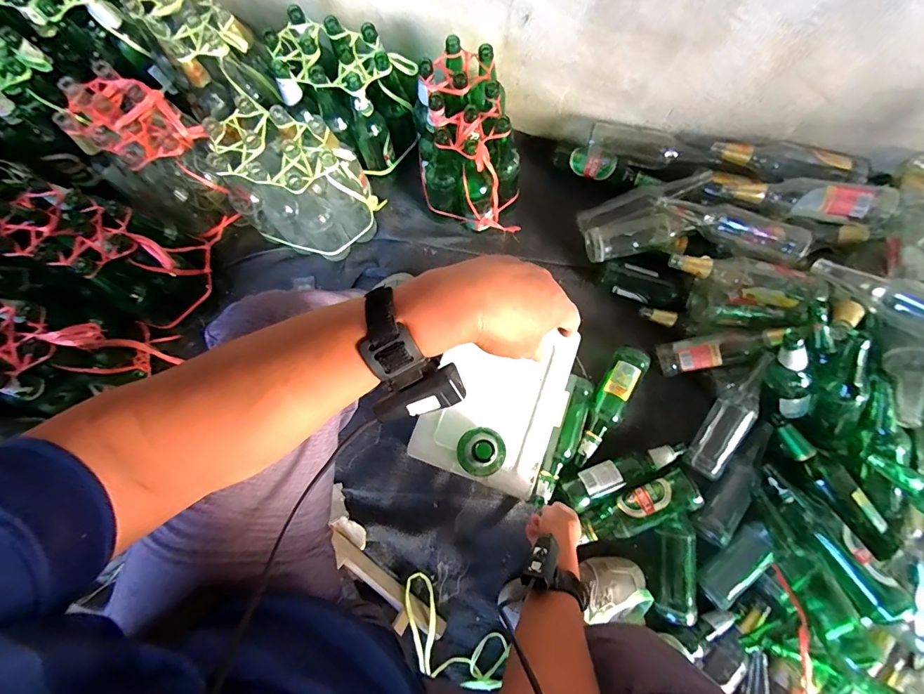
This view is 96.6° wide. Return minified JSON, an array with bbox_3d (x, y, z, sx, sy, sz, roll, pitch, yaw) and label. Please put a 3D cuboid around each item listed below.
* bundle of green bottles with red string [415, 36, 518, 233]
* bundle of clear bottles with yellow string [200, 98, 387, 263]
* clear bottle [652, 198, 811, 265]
[{"bbox_3d":[0.012,-0.395,0.815,0.197,0.214,0.253,-4,77,-1],"label":"bundle of green bottles with red string"},{"bbox_3d":[-0.317,-0.317,0.810,0.249,0.243,0.170,20,78,5],"label":"bundle of clear bottles with yellow string"},{"bbox_3d":[0.518,-0.234,0.798,0.262,0.072,0.066,33,78,26],"label":"clear bottle"}]

